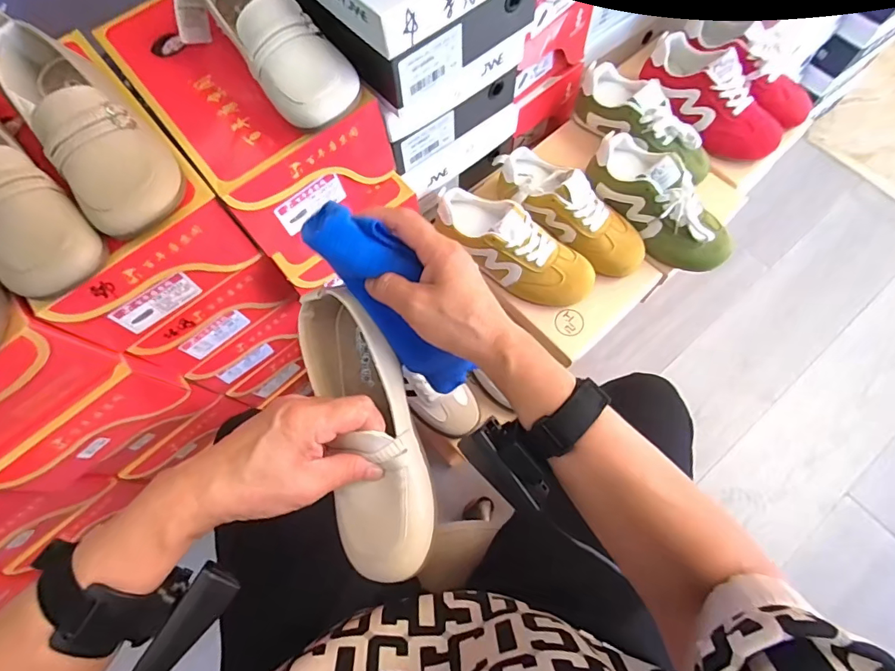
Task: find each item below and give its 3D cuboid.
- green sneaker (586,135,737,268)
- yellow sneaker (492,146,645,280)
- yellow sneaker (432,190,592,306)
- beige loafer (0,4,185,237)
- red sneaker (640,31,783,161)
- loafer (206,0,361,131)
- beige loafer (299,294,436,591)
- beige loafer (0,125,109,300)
[{"bbox_3d":[0.290,-0.186,0.630,0.080,0.088,0.221,-36,72,-10],"label":"green sneaker"},{"bbox_3d":[0.168,-0.179,0.630,0.231,0.079,0.082,40,76,15],"label":"yellow sneaker"},{"bbox_3d":[0.089,-0.118,0.614,0.231,0.077,0.077,34,74,-1],"label":"yellow sneaker"},{"bbox_3d":[-0.331,-0.200,0.416,0.083,0.071,0.227,-37,72,-10],"label":"beige loafer"},{"bbox_3d":[0.395,-0.354,0.685,0.091,0.080,0.228,-41,87,-12],"label":"red sneaker"},{"bbox_3d":[-0.170,-0.299,0.449,0.079,0.057,0.231,-33,72,-9],"label":"loafer"},{"bbox_3d":[-0.065,0.068,0.360,0.078,0.071,0.218,-19,70,-4],"label":"beige loafer"},{"bbox_3d":[-0.399,-0.132,0.401,0.228,0.074,0.082,42,77,16],"label":"beige loafer"}]

